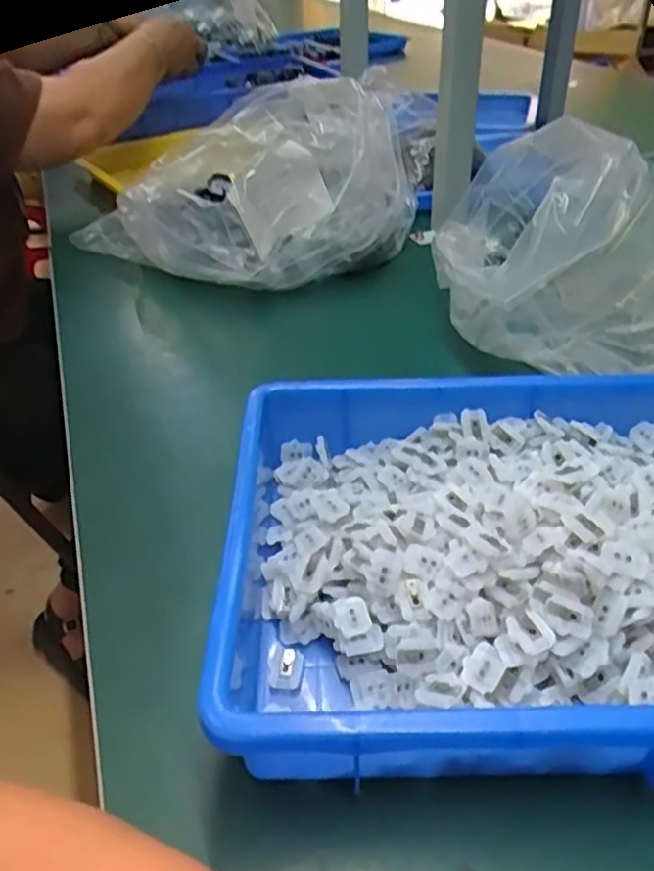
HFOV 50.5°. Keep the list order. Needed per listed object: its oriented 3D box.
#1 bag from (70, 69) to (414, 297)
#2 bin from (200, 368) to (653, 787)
[{"bbox_3d":[-0.083,-0.277,0.752,0.313,0.134,0.250,24,45,31],"label":"bag"},{"bbox_3d":[0.135,0.055,0.371,0.359,0.060,0.244,-2,38,2],"label":"bin"}]

